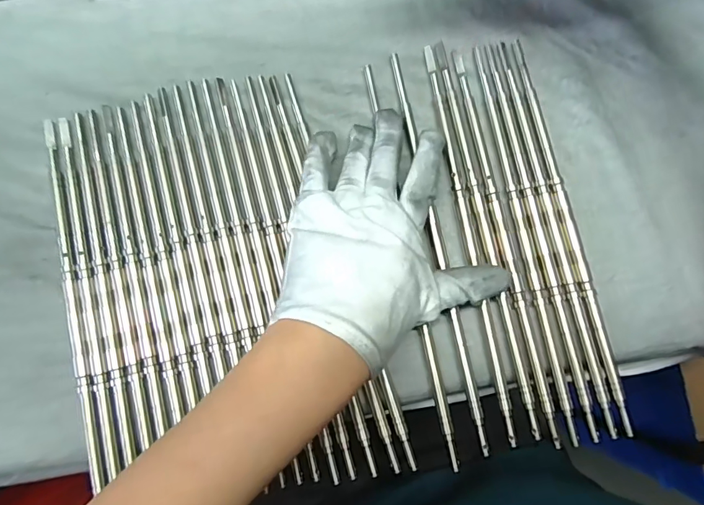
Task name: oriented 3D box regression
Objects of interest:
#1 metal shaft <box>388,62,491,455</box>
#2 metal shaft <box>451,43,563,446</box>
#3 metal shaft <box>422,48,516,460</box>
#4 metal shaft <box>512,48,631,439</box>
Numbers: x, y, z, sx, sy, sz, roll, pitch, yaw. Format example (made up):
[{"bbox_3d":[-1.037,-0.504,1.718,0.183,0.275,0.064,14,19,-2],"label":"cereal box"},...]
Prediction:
[{"bbox_3d":[0.055,-0.009,0.290,0.007,0.006,0.261,-11,79,-2],"label":"metal shaft"},{"bbox_3d":[0.096,-0.013,0.290,0.009,0.004,0.256,-11,79,-2],"label":"metal shaft"},{"bbox_3d":[0.075,-0.014,0.291,0.008,0.005,0.259,-9,79,-2],"label":"metal shaft"},{"bbox_3d":[0.140,-0.019,0.292,0.010,0.005,0.257,-11,80,-2],"label":"metal shaft"}]

